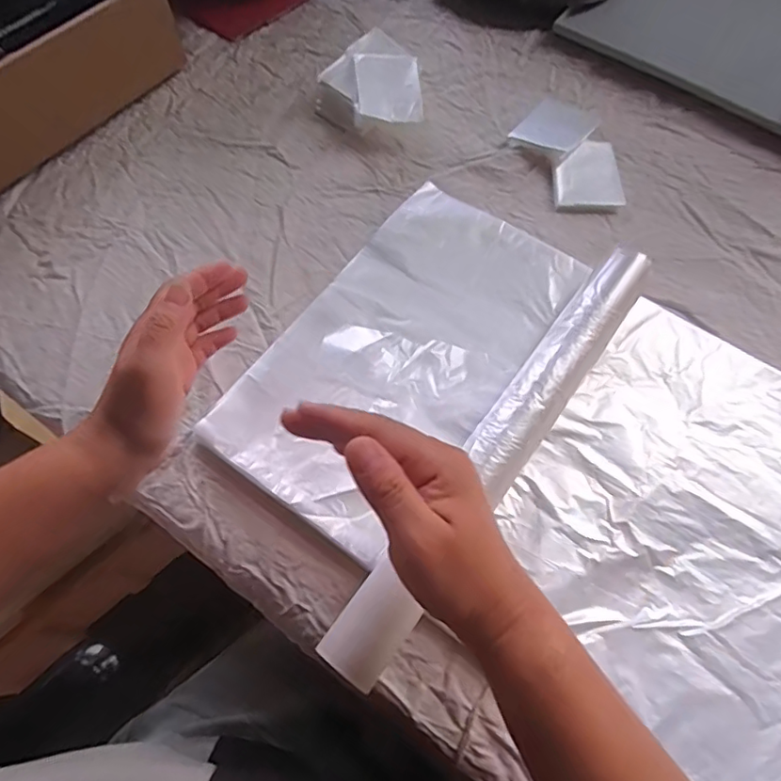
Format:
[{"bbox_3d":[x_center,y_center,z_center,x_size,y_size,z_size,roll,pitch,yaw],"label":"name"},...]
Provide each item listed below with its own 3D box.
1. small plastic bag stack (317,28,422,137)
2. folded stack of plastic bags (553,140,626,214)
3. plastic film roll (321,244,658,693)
[{"bbox_3d":[-0.023,-0.307,0.562,0.102,0.040,0.105,-2,64,-3],"label":"small plastic bag stack"},{"bbox_3d":[0.189,-0.209,0.540,0.064,0.009,0.084,0,63,-2],"label":"folded stack of plastic bags"},{"bbox_3d":[0.084,0.032,0.392,0.040,0.041,0.370,34,67,15],"label":"plastic film roll"}]

